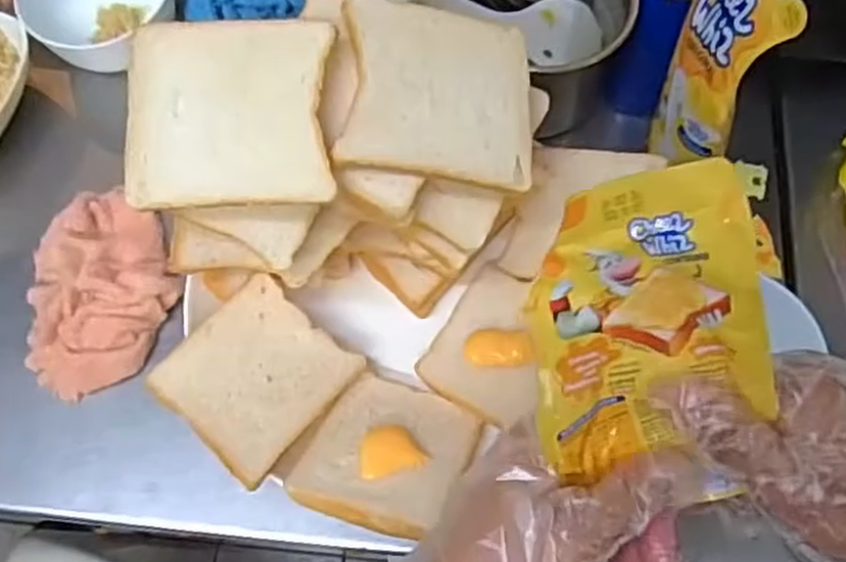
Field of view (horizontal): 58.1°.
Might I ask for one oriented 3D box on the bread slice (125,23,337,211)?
[{"bbox_3d":[-0.089,-0.076,0.354,0.094,0.012,0.082,0,91,6],"label":"bread slice"}]

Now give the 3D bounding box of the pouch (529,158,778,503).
[{"bbox_3d":[0.081,0.018,0.279,0.080,0.114,0.020,-8,24,14],"label":"pouch"}]

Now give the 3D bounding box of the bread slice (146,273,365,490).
[{"bbox_3d":[-0.091,0.052,0.420,0.081,0.005,0.092,42,59,-1],"label":"bread slice"}]

